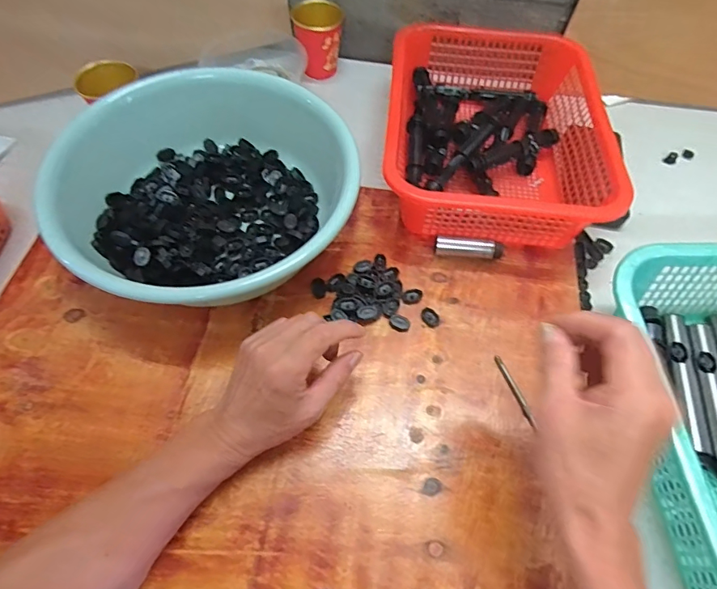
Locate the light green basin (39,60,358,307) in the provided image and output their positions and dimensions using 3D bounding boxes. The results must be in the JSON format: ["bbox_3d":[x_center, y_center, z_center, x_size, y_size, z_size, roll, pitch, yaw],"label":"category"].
[{"bbox_3d":[-0.155,-0.098,0.482,0.289,0.096,0.264,28,64,13],"label":"light green basin"}]

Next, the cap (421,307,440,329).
[{"bbox_3d":[0.076,0.024,0.482,0.016,0.004,0.023,-32,67,-15],"label":"cap"}]

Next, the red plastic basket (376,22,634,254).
[{"bbox_3d":[0.164,-0.213,0.571,0.251,0.096,0.325,5,61,1],"label":"red plastic basket"}]

